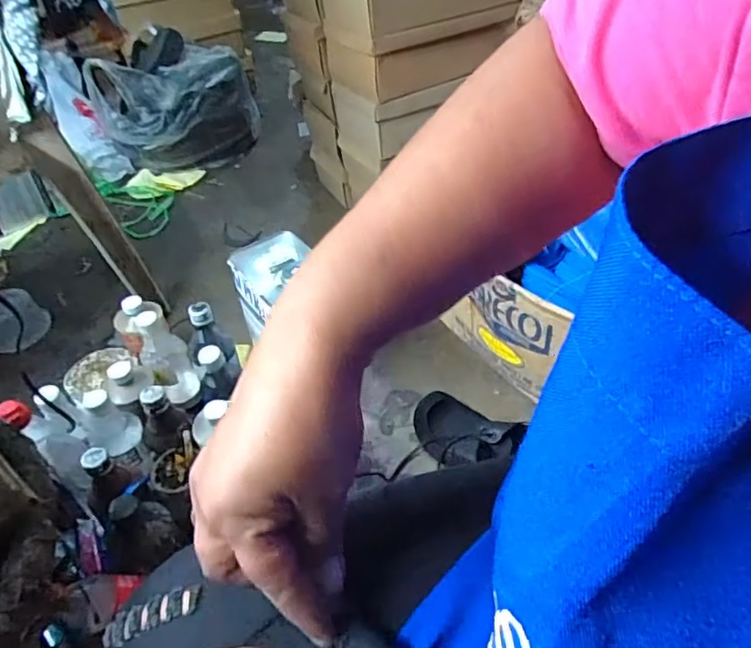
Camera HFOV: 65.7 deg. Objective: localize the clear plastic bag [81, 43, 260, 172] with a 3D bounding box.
[{"bbox_3d":[-0.501,-0.561,1.495,0.277,0.253,0.361,26,52,28],"label":"clear plastic bag"}]

